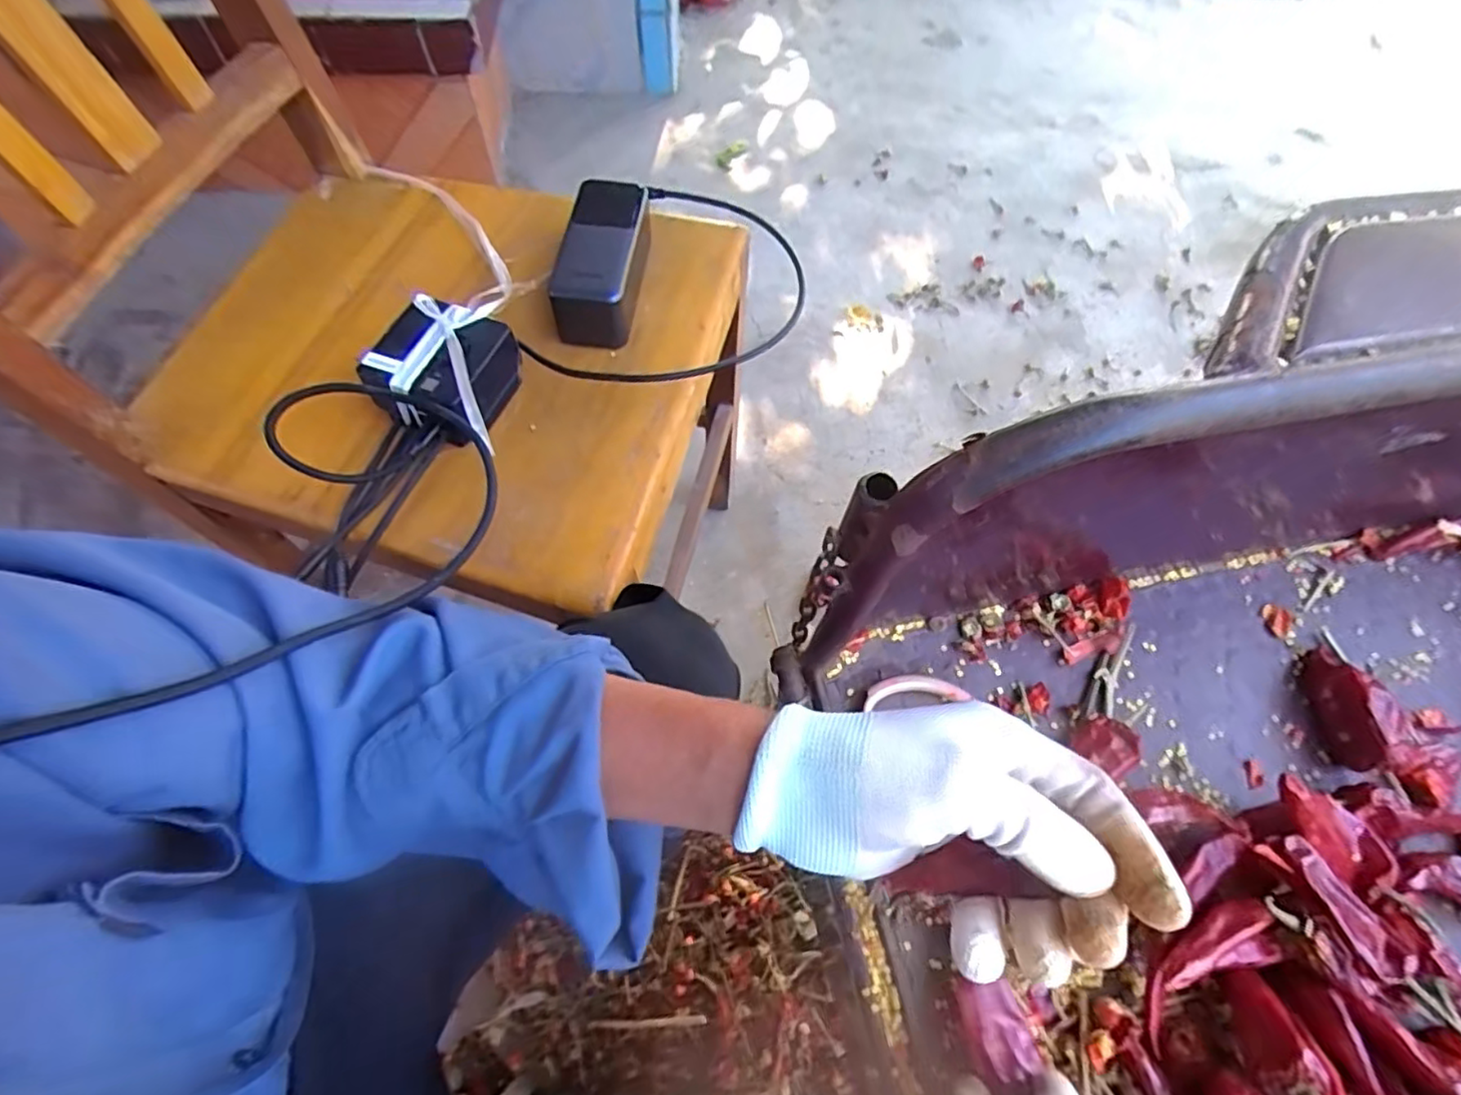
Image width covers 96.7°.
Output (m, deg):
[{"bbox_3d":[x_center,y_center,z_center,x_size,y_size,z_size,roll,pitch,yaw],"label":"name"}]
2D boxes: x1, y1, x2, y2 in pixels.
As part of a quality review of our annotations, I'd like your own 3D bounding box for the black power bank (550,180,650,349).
[{"bbox_3d":[-0.099,-0.222,0.511,0.063,0.059,0.139,5,63,-1],"label":"black power bank"}]

